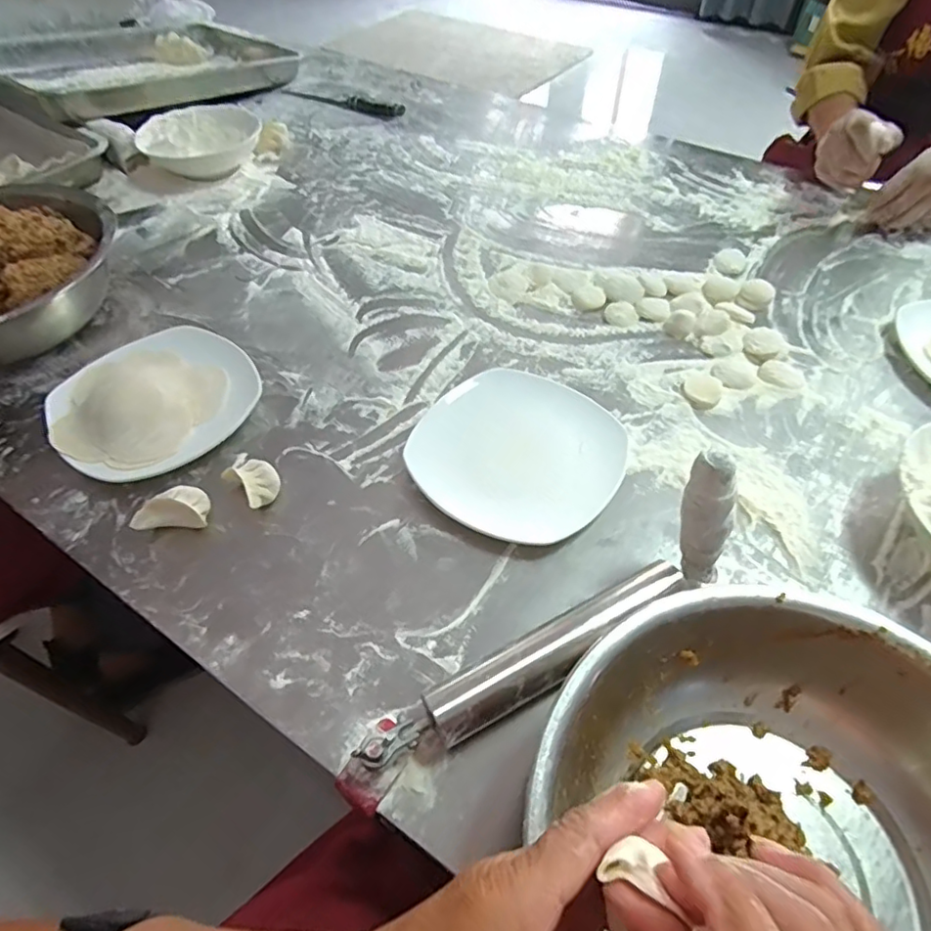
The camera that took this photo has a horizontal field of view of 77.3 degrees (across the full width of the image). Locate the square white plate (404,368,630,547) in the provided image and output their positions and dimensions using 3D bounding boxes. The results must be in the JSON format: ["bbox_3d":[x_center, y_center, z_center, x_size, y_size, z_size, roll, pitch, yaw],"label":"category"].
[{"bbox_3d":[0.049,-0.015,0.529,0.180,0.019,0.177,37,61,27],"label":"square white plate"}]

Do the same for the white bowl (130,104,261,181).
[{"bbox_3d":[-0.418,-0.515,0.923,0.176,0.057,0.176,-20,53,-14],"label":"white bowl"}]

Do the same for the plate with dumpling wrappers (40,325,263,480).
[{"bbox_3d":[-0.302,-0.065,0.566,0.174,0.039,0.177,33,59,25],"label":"plate with dumpling wrappers"}]

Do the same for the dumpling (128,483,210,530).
[{"bbox_3d":[-0.247,0.036,0.490,0.057,0.031,0.030,-7,51,-4],"label":"dumpling"}]

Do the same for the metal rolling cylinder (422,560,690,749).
[{"bbox_3d":[0.069,0.129,0.406,0.201,0.032,0.037,-25,55,-18],"label":"metal rolling cylinder"}]

